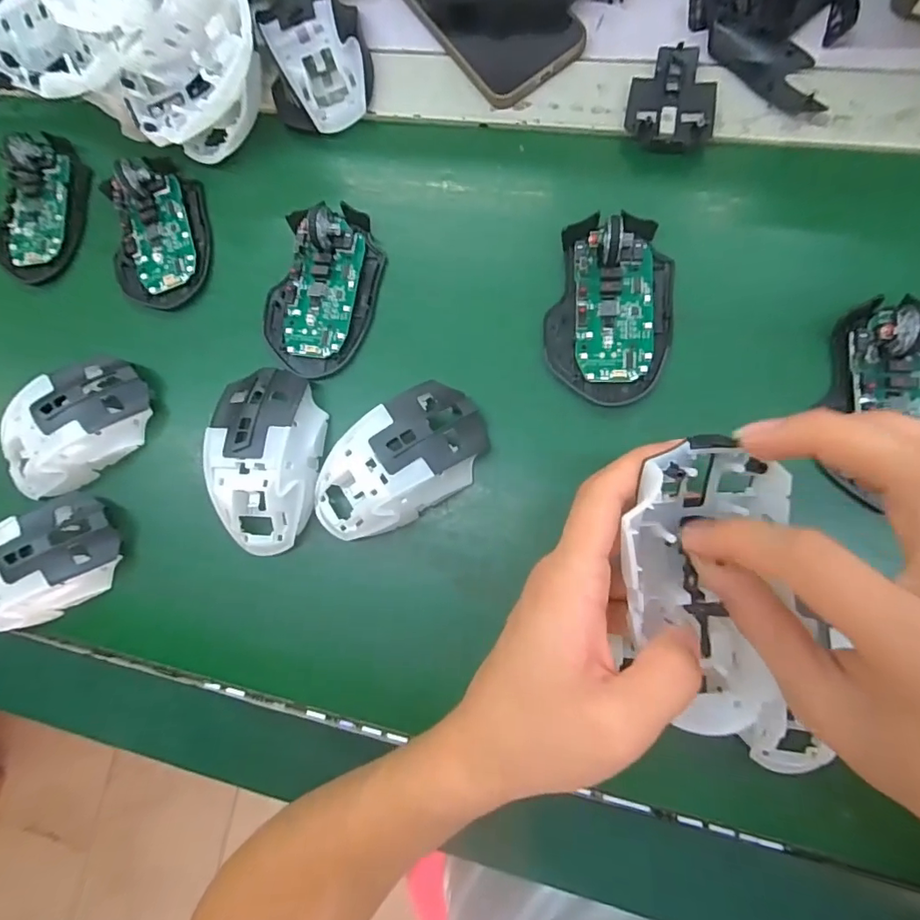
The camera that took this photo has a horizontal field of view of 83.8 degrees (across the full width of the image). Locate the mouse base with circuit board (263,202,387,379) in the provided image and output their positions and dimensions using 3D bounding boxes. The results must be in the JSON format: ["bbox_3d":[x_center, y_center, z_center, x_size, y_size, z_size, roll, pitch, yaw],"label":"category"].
[{"bbox_3d":[-0.092,-0.114,0.341,0.072,0.034,0.112,20,88,10],"label":"mouse base with circuit board"}]

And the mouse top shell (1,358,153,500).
[{"bbox_3d":[-0.265,-0.020,0.348,0.118,0.037,0.065,-39,81,3],"label":"mouse top shell"}]

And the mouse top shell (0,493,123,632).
[{"bbox_3d":[-0.281,0.071,0.340,0.115,0.039,0.070,-36,81,4],"label":"mouse top shell"}]

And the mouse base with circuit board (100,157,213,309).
[{"bbox_3d":[-0.219,-0.166,0.363,0.071,0.021,0.110,-10,84,8],"label":"mouse base with circuit board"}]

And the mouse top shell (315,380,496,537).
[{"bbox_3d":[-0.037,0.004,0.308,0.114,0.035,0.063,-38,81,4],"label":"mouse top shell"}]

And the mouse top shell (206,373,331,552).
[{"bbox_3d":[-0.121,0.000,0.322,0.062,0.035,0.113,0,85,9],"label":"mouse top shell"}]

